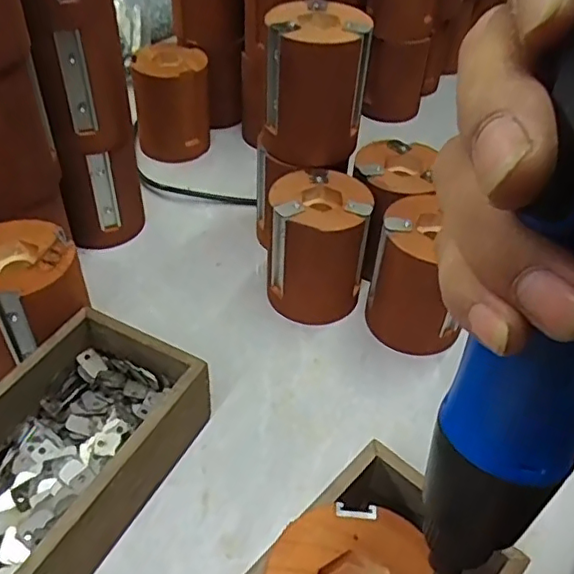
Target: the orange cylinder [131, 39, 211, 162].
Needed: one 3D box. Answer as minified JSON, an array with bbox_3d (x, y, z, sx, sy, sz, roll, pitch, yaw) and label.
[{"bbox_3d":[-0.125,-0.203,0.651,0.078,0.098,0.082,-5,44,-10],"label":"orange cylinder"}]

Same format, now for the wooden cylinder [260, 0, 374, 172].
[{"bbox_3d":[0.021,-0.159,0.471,0.078,0.103,0.077,6,45,1],"label":"wooden cylinder"}]

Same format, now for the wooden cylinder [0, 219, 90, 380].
[{"bbox_3d":[-0.182,0.015,0.422,0.074,0.099,0.080,3,45,-3],"label":"wooden cylinder"}]

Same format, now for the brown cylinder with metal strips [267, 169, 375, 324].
[{"bbox_3d":[0.024,-0.029,0.481,0.074,0.106,0.081,5,44,1],"label":"brown cylinder with metal strips"}]

